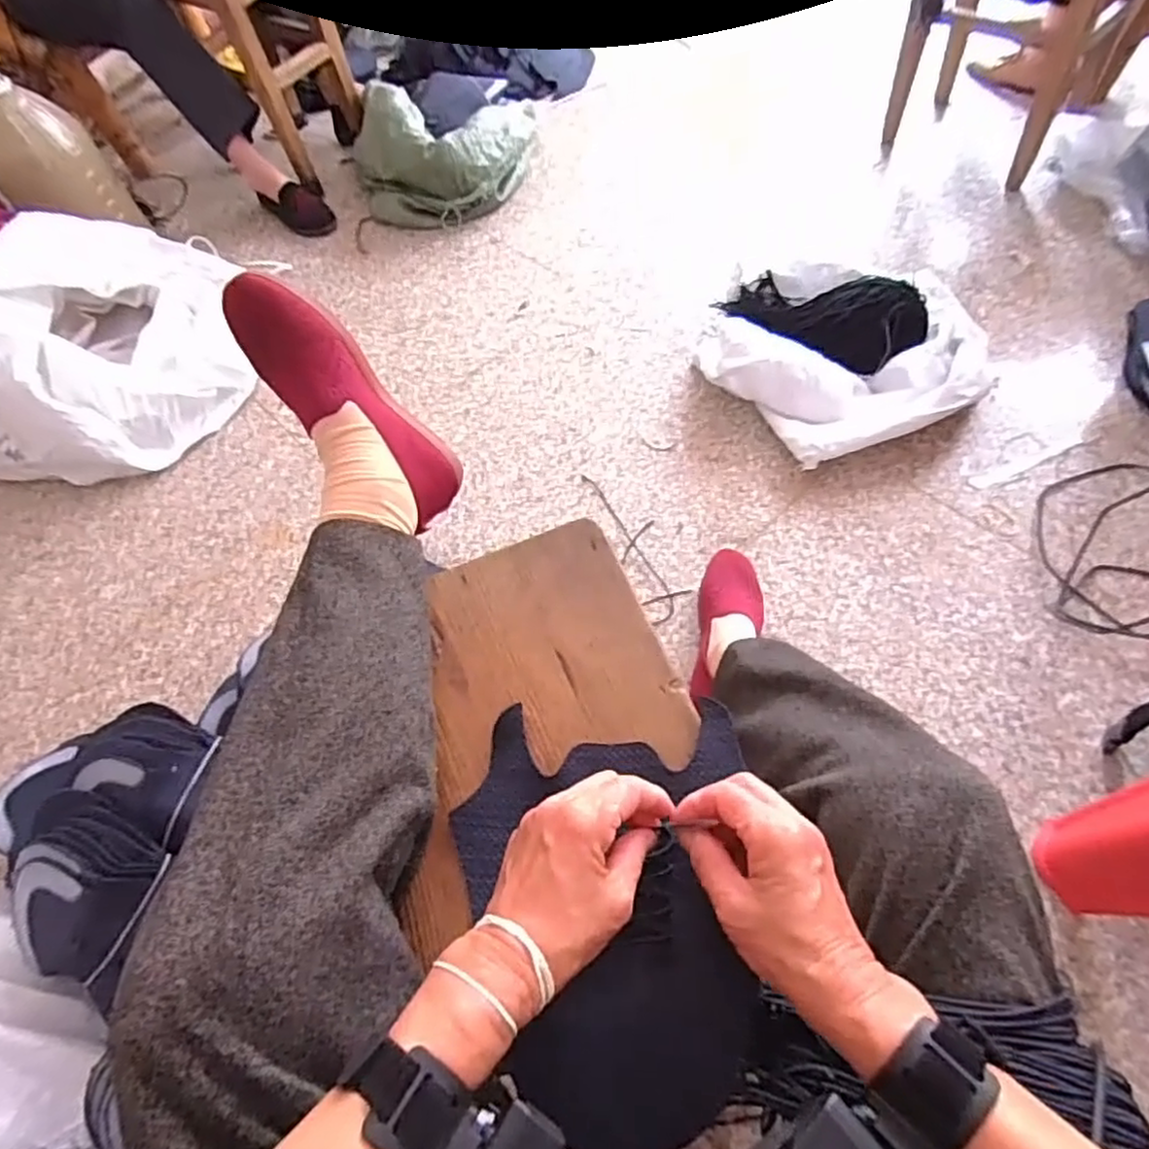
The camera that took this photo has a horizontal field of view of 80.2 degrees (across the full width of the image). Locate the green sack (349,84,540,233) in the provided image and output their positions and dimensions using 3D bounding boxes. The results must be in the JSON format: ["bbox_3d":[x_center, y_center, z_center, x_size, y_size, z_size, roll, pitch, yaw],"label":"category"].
[{"bbox_3d":[-0.271,-0.894,1.440,0.393,0.172,0.301,-10,61,1],"label":"green sack"}]

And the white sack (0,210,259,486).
[{"bbox_3d":[-0.835,-0.401,1.172,0.554,0.236,0.437,-37,63,-13],"label":"white sack"}]

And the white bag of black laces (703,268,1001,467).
[{"bbox_3d":[0.446,-0.378,1.107,0.464,0.132,0.382,-17,60,-3],"label":"white bag of black laces"}]

